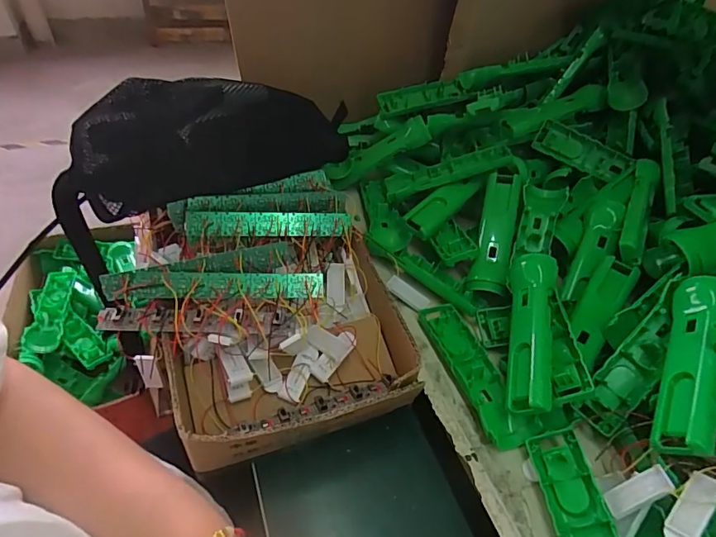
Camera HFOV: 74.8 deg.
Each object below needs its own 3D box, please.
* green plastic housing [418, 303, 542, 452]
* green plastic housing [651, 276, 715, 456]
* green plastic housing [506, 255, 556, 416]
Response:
[{"bbox_3d":[0.114,0.100,0.470,0.044,0.023,0.163,-12,47,-16],"label":"green plastic housing"},{"bbox_3d":[0.277,0.074,0.387,0.017,0.043,0.159,39,62,-23],"label":"green plastic housing"},{"bbox_3d":[0.168,0.056,0.449,0.038,0.035,0.162,10,59,6],"label":"green plastic housing"}]

